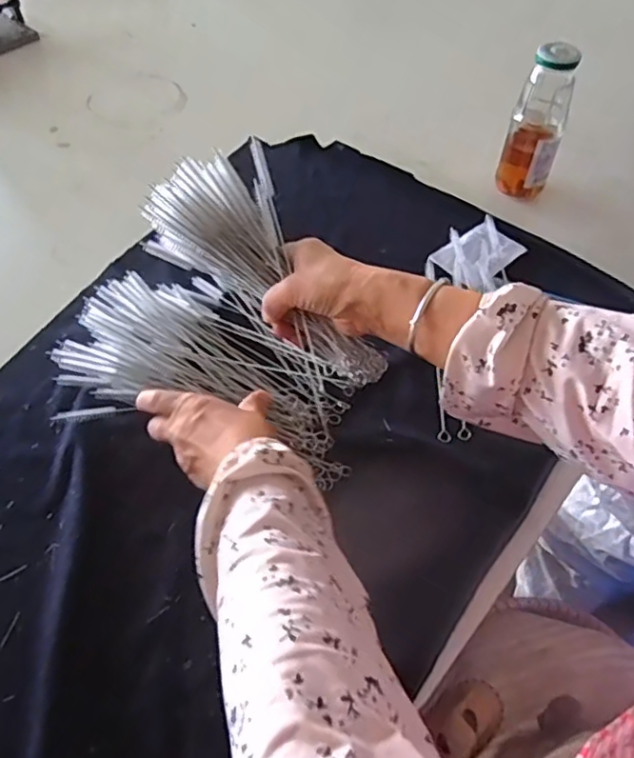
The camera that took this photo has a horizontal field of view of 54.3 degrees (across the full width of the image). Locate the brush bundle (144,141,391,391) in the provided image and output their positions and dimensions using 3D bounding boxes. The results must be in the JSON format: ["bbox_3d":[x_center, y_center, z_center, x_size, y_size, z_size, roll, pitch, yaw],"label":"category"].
[{"bbox_3d":[-0.032,-0.088,0.519,0.231,0.082,0.083,43,61,4],"label":"brush bundle"}]

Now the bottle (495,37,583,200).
[{"bbox_3d":[0.253,-0.292,0.706,0.059,0.167,0.059,18,54,12],"label":"bottle"}]

